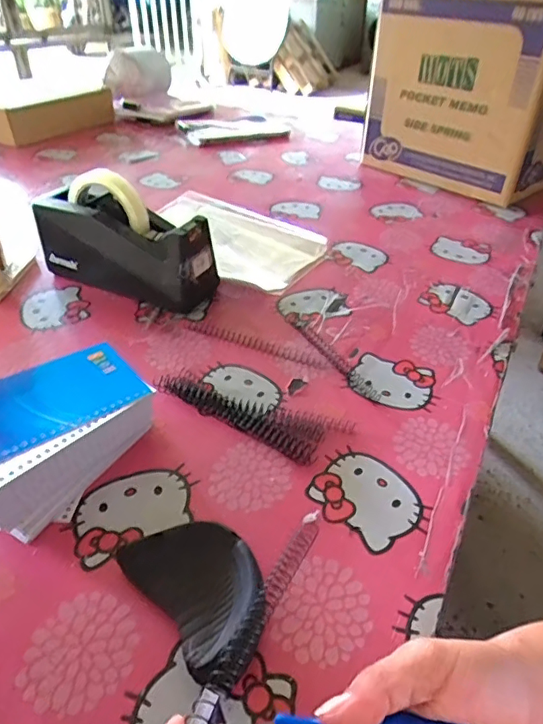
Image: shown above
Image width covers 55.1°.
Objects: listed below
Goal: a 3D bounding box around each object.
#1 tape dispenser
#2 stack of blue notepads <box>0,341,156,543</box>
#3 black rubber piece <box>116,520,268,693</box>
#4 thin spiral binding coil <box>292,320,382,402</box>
[{"bbox_3d":[-0.167,-0.141,0.597,0.199,0.120,0.073,17,41,17],"label":"tape dispenser"},{"bbox_3d":[-0.167,0.056,0.398,0.142,0.061,0.097,-29,48,-34],"label":"stack of blue notepads"},{"bbox_3d":[-0.041,0.143,0.327,0.066,0.021,0.103,-26,47,-31],"label":"black rubber piece"},{"bbox_3d":[0.064,-0.006,0.531,0.016,0.007,0.136,-19,43,-25],"label":"thin spiral binding coil"}]

